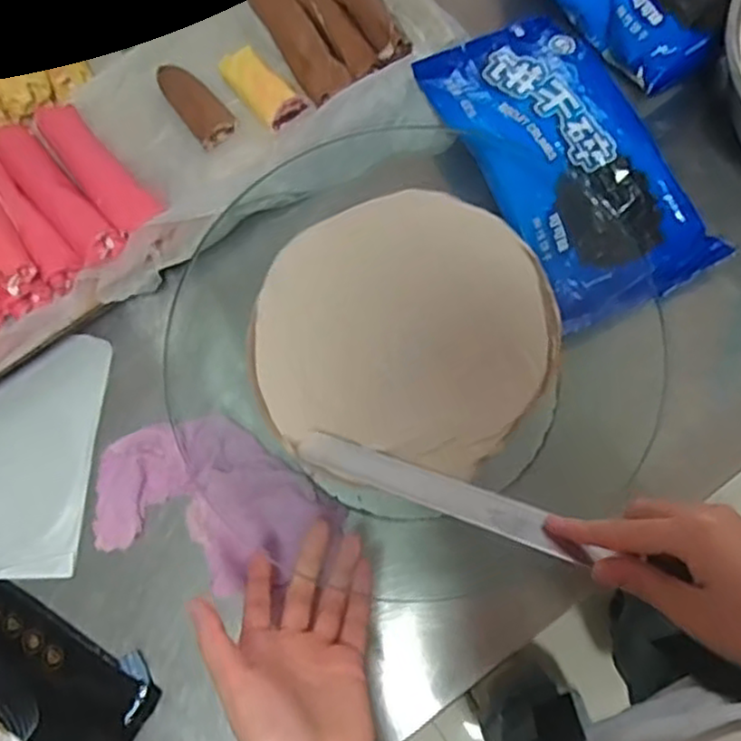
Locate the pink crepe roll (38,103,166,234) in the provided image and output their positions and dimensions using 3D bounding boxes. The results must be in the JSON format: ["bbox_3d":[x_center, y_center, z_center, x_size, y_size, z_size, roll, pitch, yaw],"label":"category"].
[{"bbox_3d":[-0.228,-0.168,0.603,0.039,0.022,0.140,-41,73,-8],"label":"pink crepe roll"}]

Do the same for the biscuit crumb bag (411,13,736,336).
[{"bbox_3d":[0.151,-0.166,0.558,0.137,0.033,0.252,-26,72,-3],"label":"biscuit crumb bag"}]

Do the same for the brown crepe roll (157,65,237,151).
[{"bbox_3d":[-0.147,-0.228,0.614,0.035,0.019,0.075,-38,73,-7],"label":"brown crepe roll"}]

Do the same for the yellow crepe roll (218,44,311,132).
[{"bbox_3d":[-0.092,-0.243,0.614,0.039,0.018,0.083,-38,73,-7],"label":"yellow crepe roll"}]

